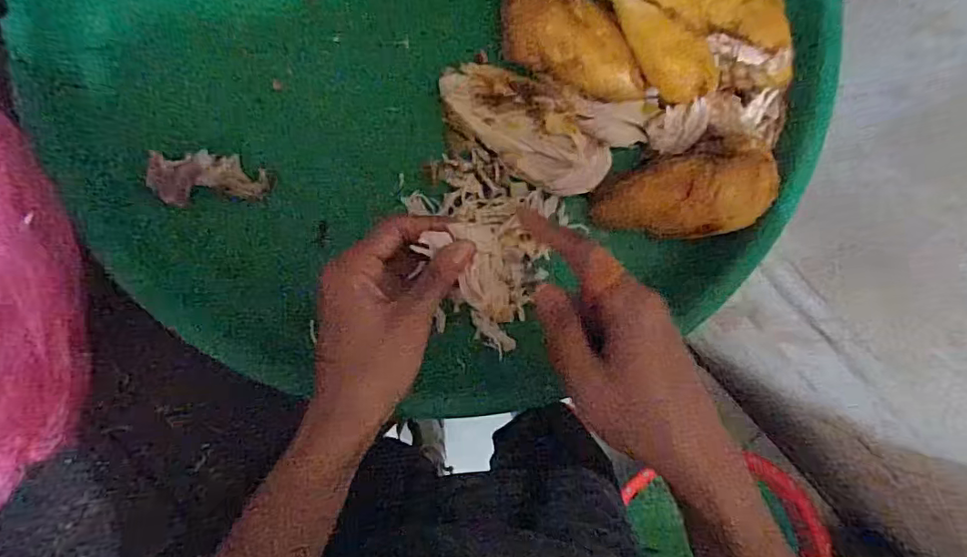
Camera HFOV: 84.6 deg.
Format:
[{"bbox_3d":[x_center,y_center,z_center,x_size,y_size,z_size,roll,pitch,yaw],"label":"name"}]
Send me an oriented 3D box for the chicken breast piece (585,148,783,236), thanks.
[{"bbox_3d":[0.144,-0.059,0.388,0.125,0.031,0.056,-5,85,19],"label":"chicken breast piece"}]

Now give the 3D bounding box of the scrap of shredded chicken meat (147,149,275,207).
[{"bbox_3d":[-0.196,-0.072,0.385,0.079,0.005,0.037,0,85,-22],"label":"scrap of shredded chicken meat"}]

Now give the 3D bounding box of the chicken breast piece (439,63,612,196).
[{"bbox_3d":[0.033,-0.118,0.394,0.137,0.033,0.067,38,82,-2],"label":"chicken breast piece"}]

